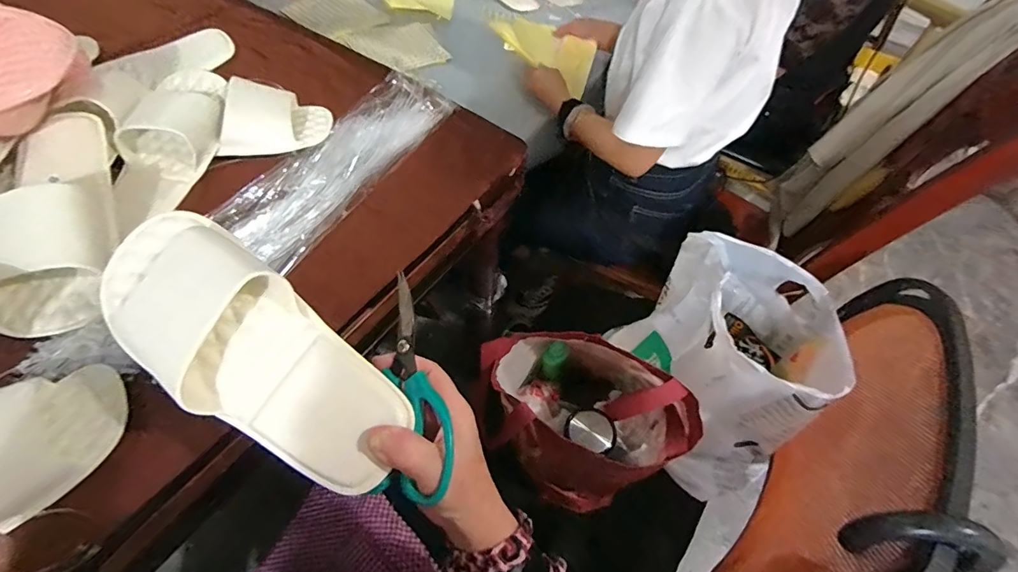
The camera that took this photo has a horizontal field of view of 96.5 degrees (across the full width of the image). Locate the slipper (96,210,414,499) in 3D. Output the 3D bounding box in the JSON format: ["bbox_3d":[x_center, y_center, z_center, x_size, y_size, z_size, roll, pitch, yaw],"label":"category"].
[{"bbox_3d":[-0.171,0.039,0.294,0.232,0.076,0.089,42,60,-3],"label":"slipper"}]

